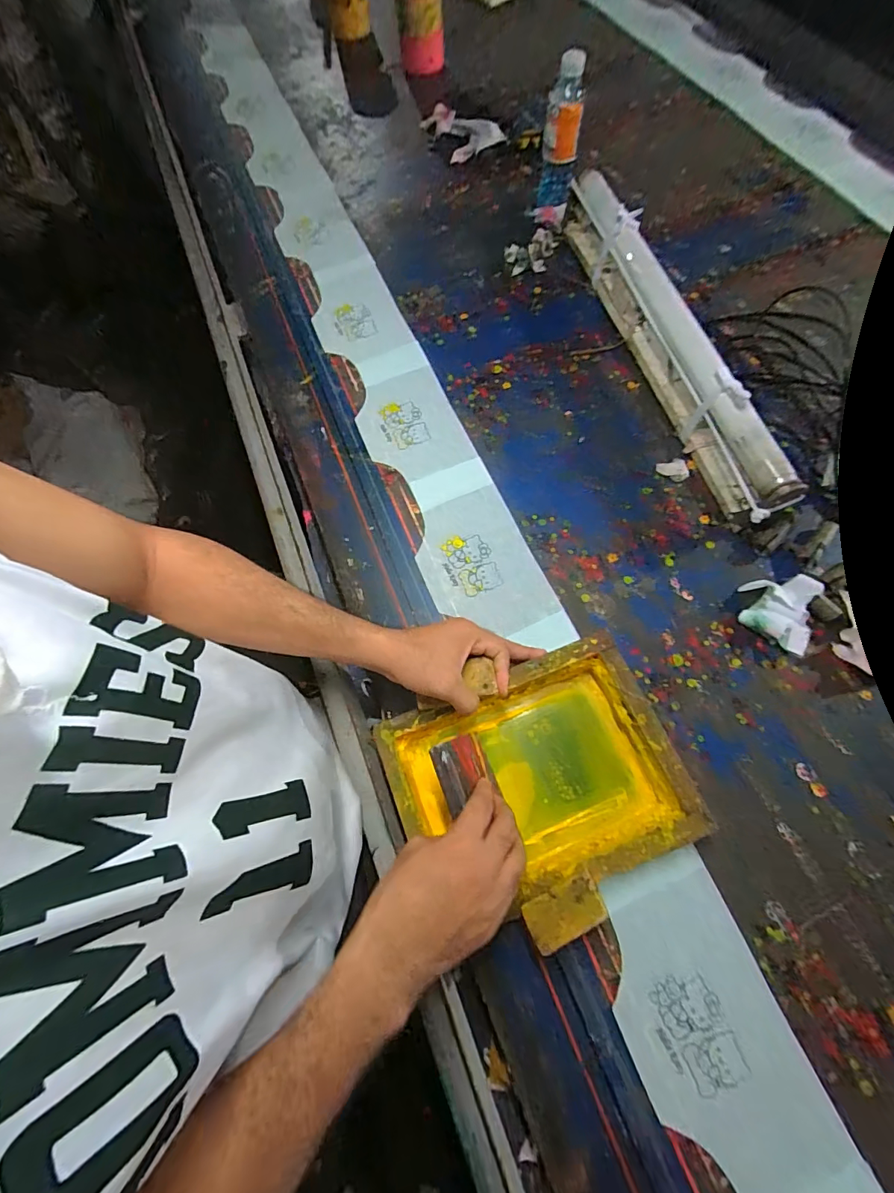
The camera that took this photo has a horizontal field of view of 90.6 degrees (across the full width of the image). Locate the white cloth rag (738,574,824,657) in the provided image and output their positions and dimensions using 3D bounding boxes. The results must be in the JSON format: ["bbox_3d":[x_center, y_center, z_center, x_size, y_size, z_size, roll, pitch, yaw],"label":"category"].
[{"bbox_3d":[0.368,0.014,0.493,0.065,0.031,0.087,19,71,9],"label":"white cloth rag"}]

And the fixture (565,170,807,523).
[{"bbox_3d":[0.291,-0.374,0.608,0.051,0.093,0.610,-14,69,-3],"label":"fixture"}]

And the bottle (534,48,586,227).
[{"bbox_3d":[0.172,-0.688,0.675,0.051,0.174,0.051,7,70,5],"label":"bottle"}]

